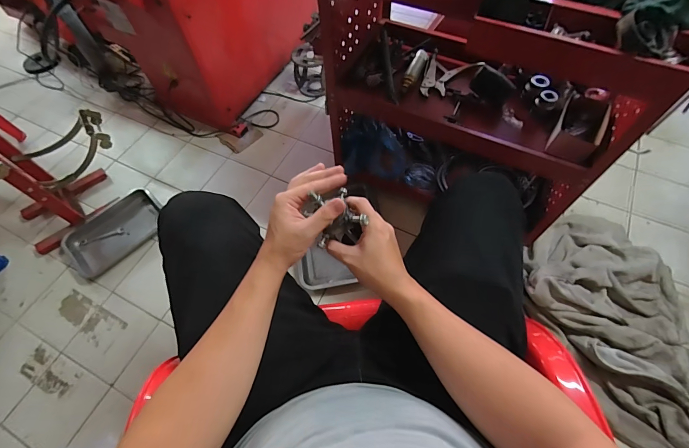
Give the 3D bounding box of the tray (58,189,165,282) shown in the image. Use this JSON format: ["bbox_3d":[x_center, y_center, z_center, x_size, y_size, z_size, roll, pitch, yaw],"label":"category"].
[{"bbox_3d":[-0.787,0.021,1.127,0.198,0.045,0.318,39,69,20],"label":"tray"}]

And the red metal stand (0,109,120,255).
[{"bbox_3d":[-0.902,-0.170,1.019,0.383,0.351,0.236,-38,67,-18],"label":"red metal stand"}]

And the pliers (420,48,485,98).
[{"bbox_3d":[0.272,-0.418,0.919,0.145,0.032,0.173,36,68,19],"label":"pliers"}]

